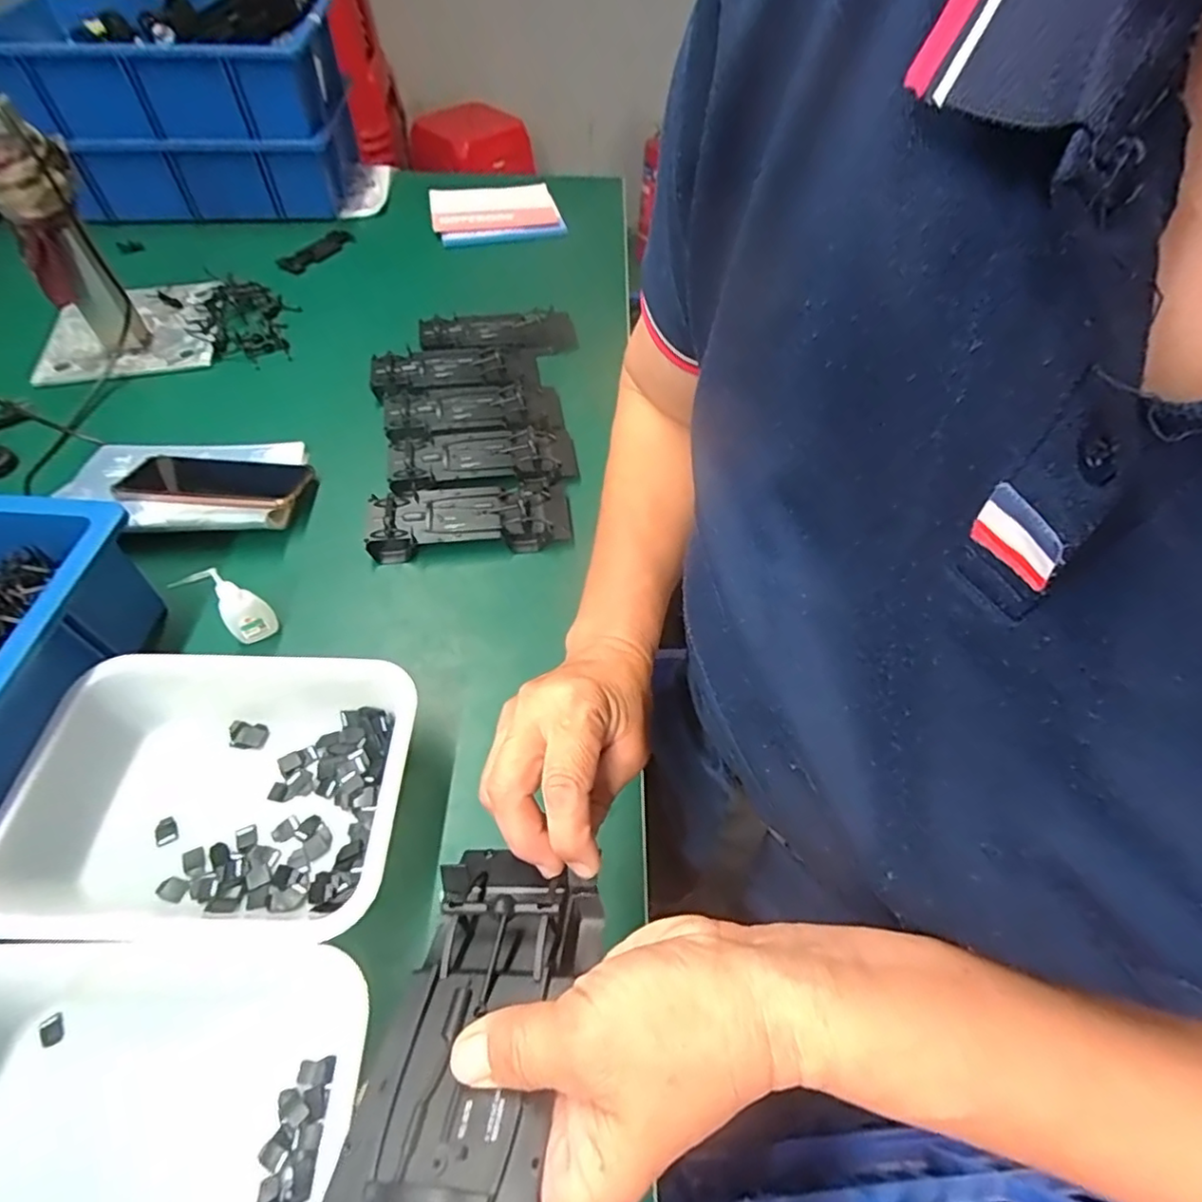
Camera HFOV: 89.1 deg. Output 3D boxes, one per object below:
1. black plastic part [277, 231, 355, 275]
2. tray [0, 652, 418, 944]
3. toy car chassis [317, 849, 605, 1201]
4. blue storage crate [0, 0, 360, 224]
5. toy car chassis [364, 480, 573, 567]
[{"bbox_3d":[-0.428,-0.529,0.922,0.046,0.010,0.139,24,58,14],"label":"black plastic part"},{"bbox_3d":[-0.260,0.137,0.430,0.250,0.069,0.186,2,55,-1],"label":"tray"},{"bbox_3d":[-0.046,0.166,0.216,0.076,0.029,0.189,3,26,2],"label":"toy car chassis"},{"bbox_3d":[-0.640,-0.772,0.937,0.453,0.243,0.324,-1,55,-3],"label":"blue storage crate"},{"bbox_3d":[-0.129,-0.082,0.605,0.192,0.029,0.081,-8,56,-7],"label":"toy car chassis"}]

